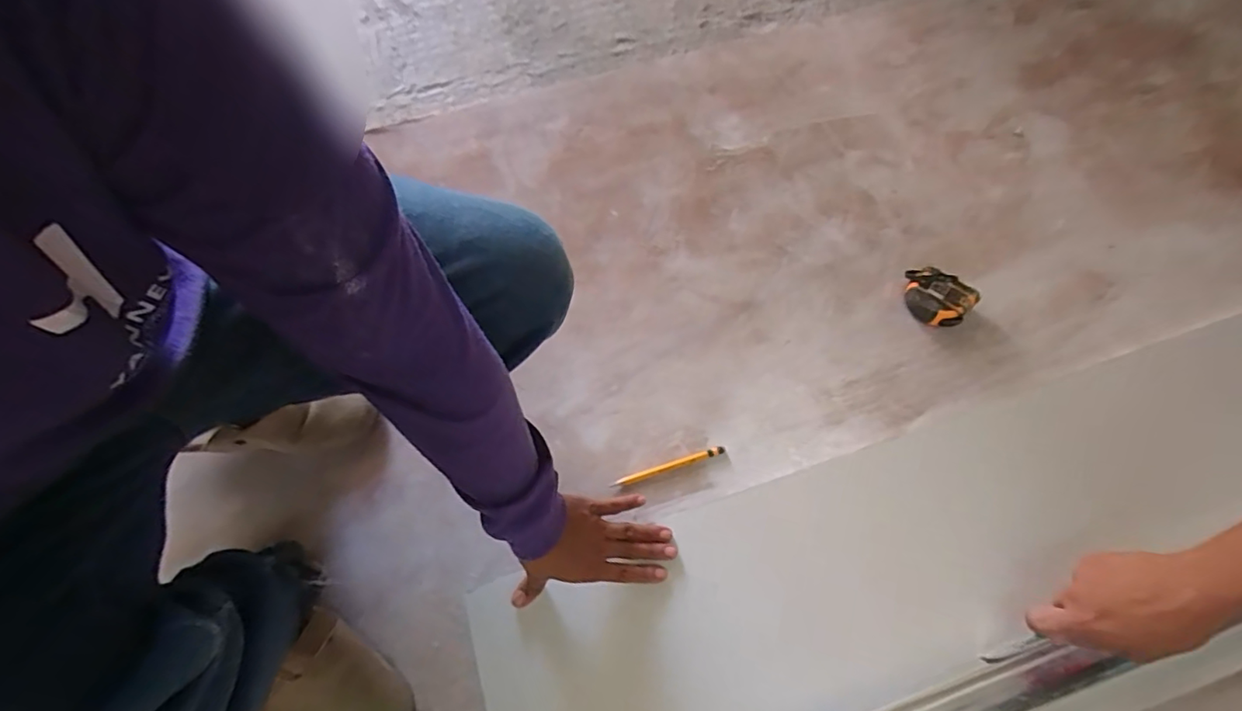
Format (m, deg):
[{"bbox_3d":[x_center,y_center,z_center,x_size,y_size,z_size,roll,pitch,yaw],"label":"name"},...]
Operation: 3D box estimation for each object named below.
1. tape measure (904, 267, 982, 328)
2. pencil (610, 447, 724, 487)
[{"bbox_3d":[0.407,-0.074,0.704,0.085,0.039,0.059,34,72,16],"label":"tape measure"},{"bbox_3d":[0.057,0.132,0.647,0.137,0.005,0.009,-16,66,-5],"label":"pencil"}]

